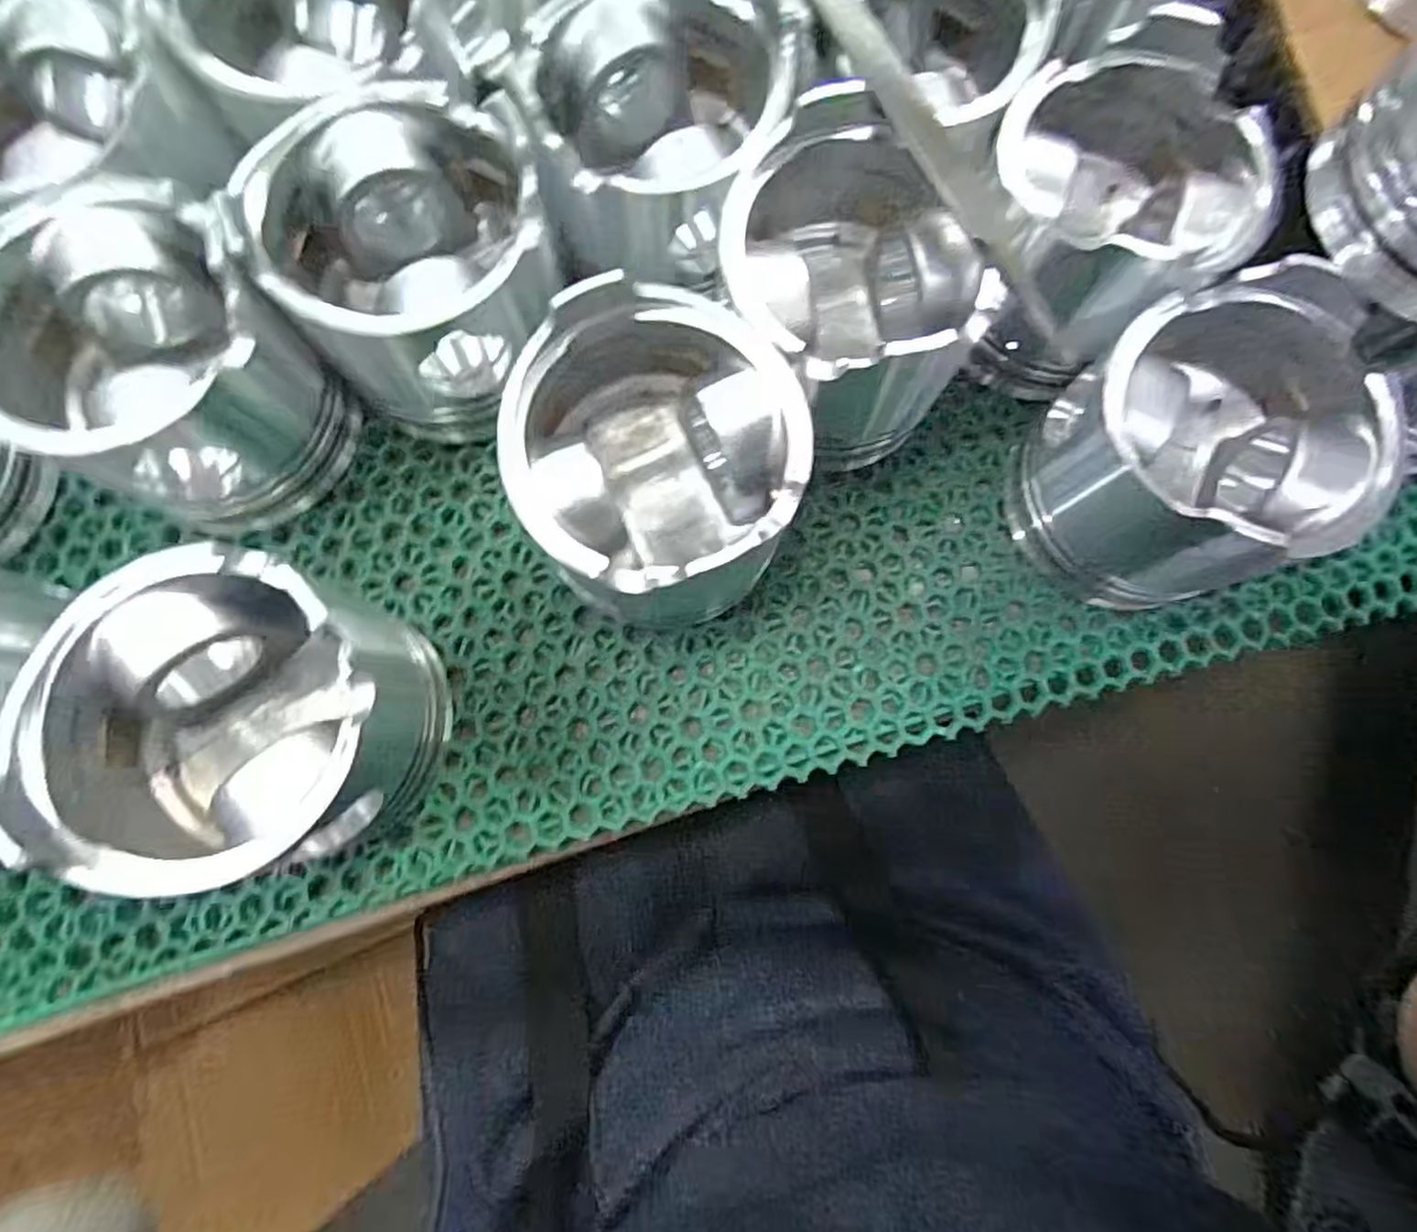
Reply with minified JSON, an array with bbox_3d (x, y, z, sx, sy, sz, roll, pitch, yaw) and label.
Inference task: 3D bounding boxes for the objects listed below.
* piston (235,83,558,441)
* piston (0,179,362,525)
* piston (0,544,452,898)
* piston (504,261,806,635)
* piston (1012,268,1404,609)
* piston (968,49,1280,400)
[{"bbox_3d":[-0.101,-0.122,0.250,0.090,0.082,0.093,0,77,-2],"label":"piston"},{"bbox_3d":[-0.187,-0.086,0.244,0.091,0.085,0.091,27,79,4],"label":"piston"},{"bbox_3d":[-0.140,0.031,0.221,0.092,0.085,0.089,0,81,-3],"label":"piston"},{"bbox_3d":[-0.017,-0.048,0.242,0.090,0.083,0.090,0,77,-2],"label":"piston"},{"bbox_3d":[0.164,-0.052,0.249,0.095,0.083,0.090,-19,80,-5],"label":"piston"},{"bbox_3d":[0.142,-0.143,0.266,0.090,0.082,0.088,43,81,7],"label":"piston"}]

